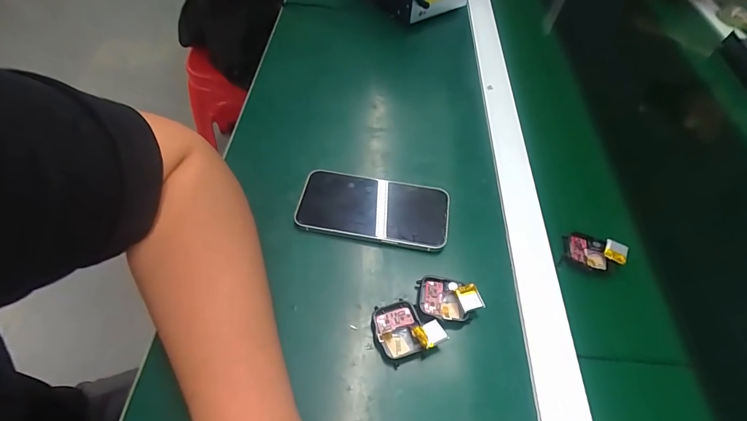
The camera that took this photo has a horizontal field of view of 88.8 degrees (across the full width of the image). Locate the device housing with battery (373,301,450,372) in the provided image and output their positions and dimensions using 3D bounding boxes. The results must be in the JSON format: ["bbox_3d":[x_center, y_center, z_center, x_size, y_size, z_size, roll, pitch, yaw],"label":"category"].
[{"bbox_3d":[0.025,0.094,0.305,0.049,0.018,0.046,-19,59,-18],"label":"device housing with battery"}]

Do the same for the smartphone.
[{"bbox_3d":[0.001,-0.003,0.377,0.142,0.011,0.074,10,55,2],"label":"smartphone"}]

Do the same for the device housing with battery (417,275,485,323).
[{"bbox_3d":[0.063,0.075,0.322,0.053,0.016,0.036,16,55,6],"label":"device housing with battery"}]

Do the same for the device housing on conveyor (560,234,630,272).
[{"bbox_3d":[0.211,0.039,0.364,0.055,0.012,0.036,12,55,3],"label":"device housing on conveyor"}]

